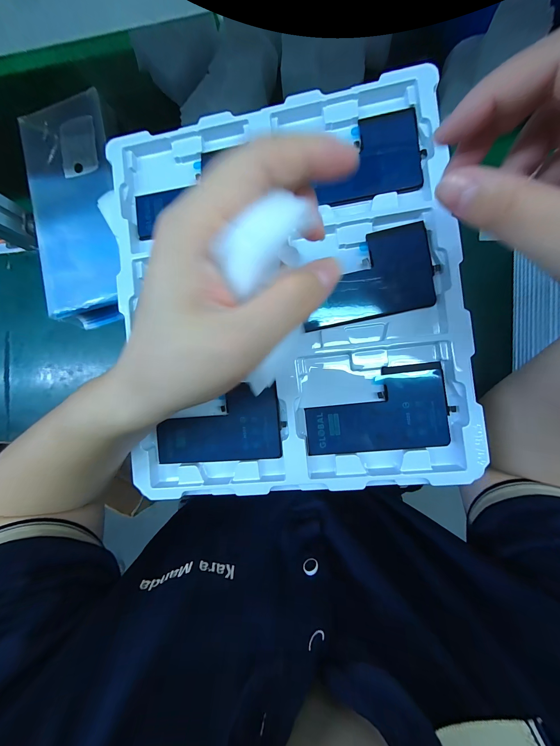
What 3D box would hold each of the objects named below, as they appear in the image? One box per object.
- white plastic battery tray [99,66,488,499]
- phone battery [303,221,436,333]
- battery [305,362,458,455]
[{"bbox_3d":[-0.001,-0.062,0.214,0.274,0.023,0.313,-7,86,7],"label":"white plastic battery tray"},{"bbox_3d":[0.068,-0.076,0.206,0.101,0.004,0.065,-11,91,7],"label":"phone battery"},{"bbox_3d":[0.076,0.029,0.206,0.110,0.005,0.064,-6,86,7],"label":"battery"}]

